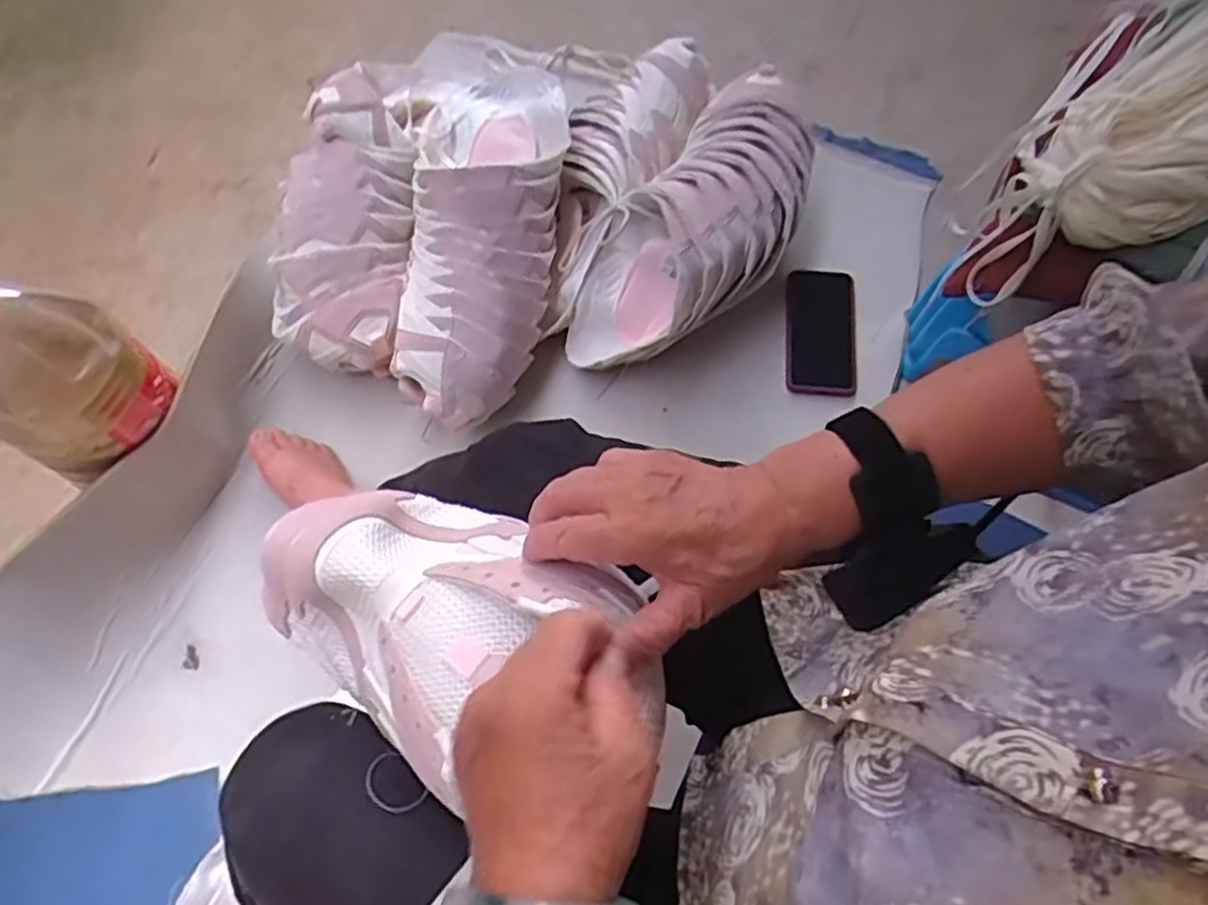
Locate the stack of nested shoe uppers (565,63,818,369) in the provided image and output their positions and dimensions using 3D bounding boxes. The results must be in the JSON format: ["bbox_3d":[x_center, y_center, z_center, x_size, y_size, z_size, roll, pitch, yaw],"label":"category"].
[{"bbox_3d":[0.110,-0.261,0.865,0.174,0.117,0.398,36,85,14],"label":"stack of nested shoe uppers"}]

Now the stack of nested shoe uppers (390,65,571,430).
[{"bbox_3d":[-0.141,-0.256,0.889,0.168,0.122,0.441,6,68,0],"label":"stack of nested shoe uppers"}]

